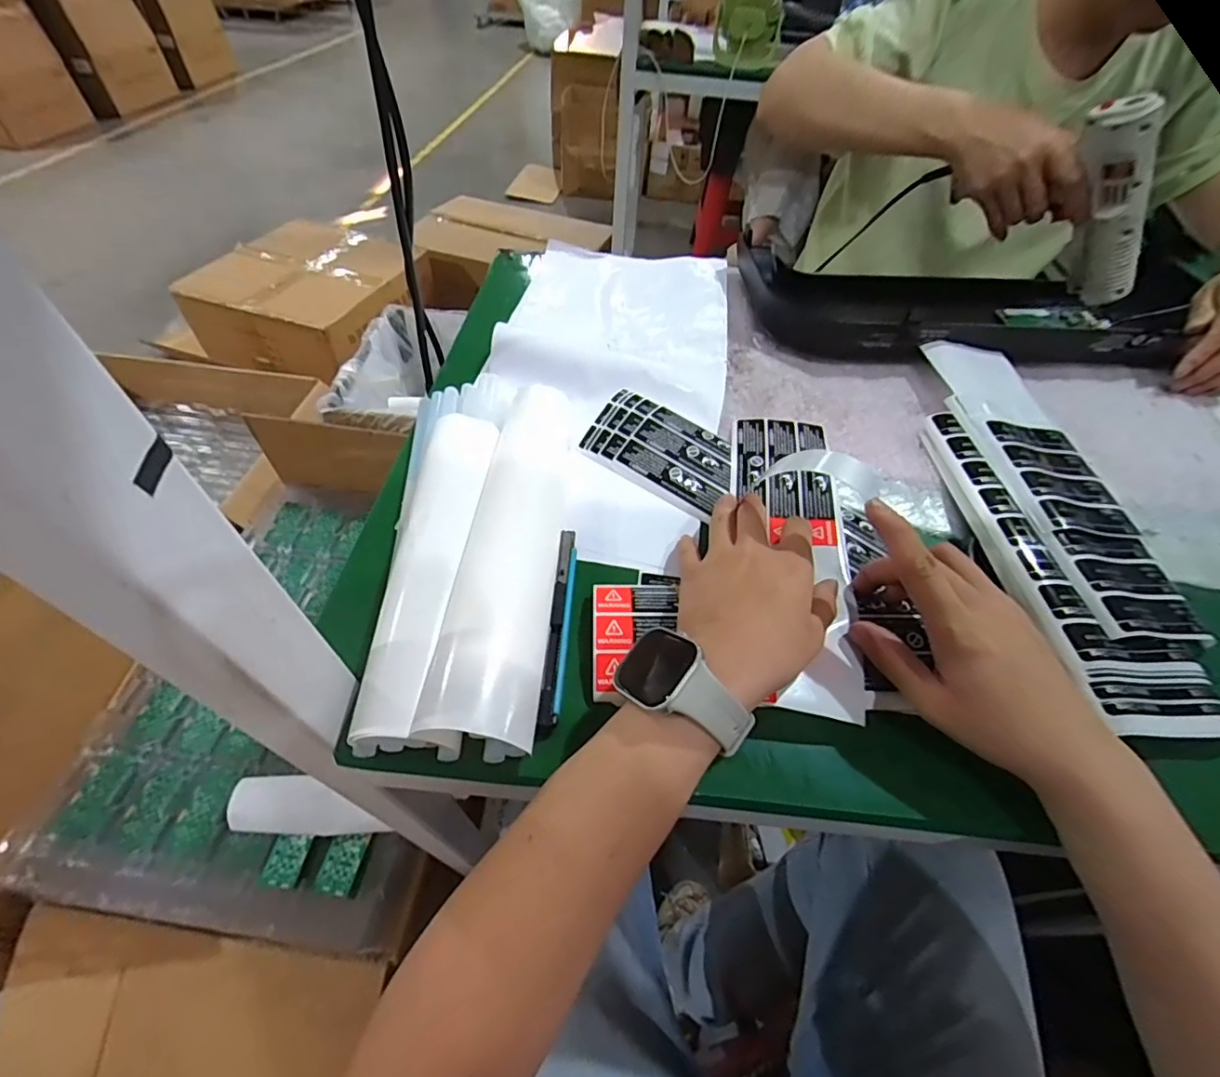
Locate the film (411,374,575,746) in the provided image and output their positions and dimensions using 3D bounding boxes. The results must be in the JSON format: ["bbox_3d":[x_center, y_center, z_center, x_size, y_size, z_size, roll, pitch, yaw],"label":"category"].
[{"bbox_3d":[-0.061,-0.011,0.365,0.059,0.028,0.291,4,52,-1],"label":"film"}]

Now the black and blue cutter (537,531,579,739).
[{"bbox_3d":[-0.031,0.051,0.333,0.012,0.010,0.142,4,52,-1],"label":"black and blue cutter"}]

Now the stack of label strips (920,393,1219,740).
[{"bbox_3d":[0.318,0.000,0.366,0.112,0.021,0.264,-1,55,1],"label":"stack of label strips"}]

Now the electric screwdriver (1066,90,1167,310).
[{"bbox_3d":[0.457,-0.303,0.484,0.052,0.168,0.057,15,47,44],"label":"electric screwdriver"}]

